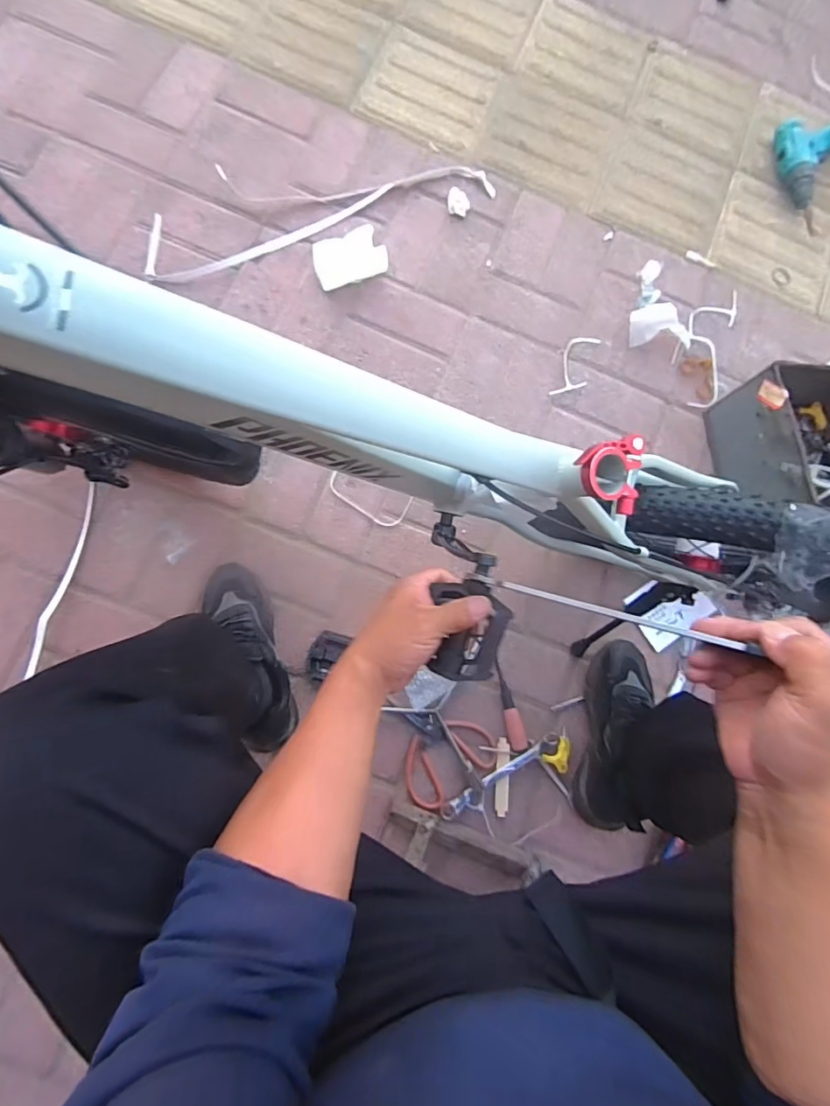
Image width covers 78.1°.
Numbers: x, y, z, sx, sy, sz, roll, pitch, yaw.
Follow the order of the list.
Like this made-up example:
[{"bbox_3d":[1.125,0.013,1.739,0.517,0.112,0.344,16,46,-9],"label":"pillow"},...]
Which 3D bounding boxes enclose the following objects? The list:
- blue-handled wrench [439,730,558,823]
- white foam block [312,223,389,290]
[{"bbox_3d":[0.136,0.348,0.796,0.215,0.011,0.030,-31,85,-9],"label":"blue-handled wrench"},{"bbox_3d":[-0.116,-0.524,0.907,0.124,0.029,0.085,-18,83,-7],"label":"white foam block"}]

